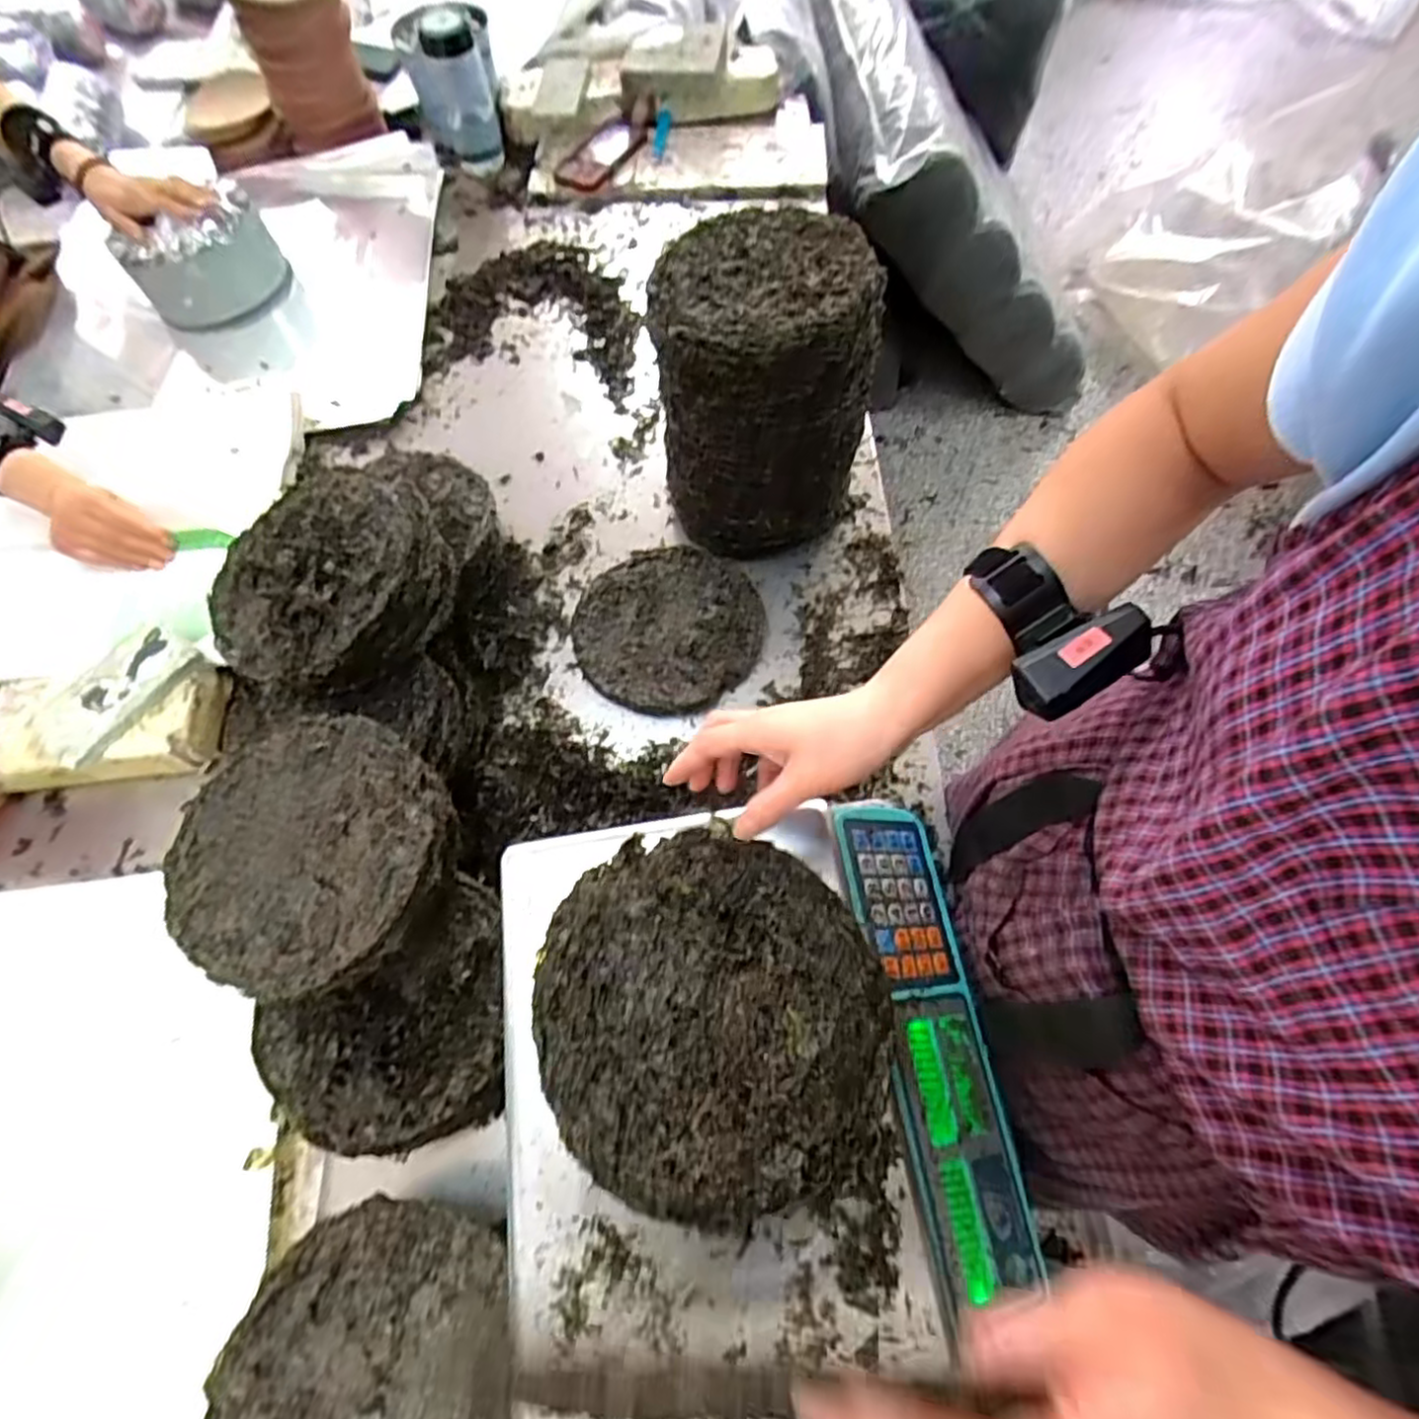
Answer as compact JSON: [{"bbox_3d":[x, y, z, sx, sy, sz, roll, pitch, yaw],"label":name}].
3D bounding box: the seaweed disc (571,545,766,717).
[{"bbox_3d":[-0.044,-0.088,0.768,0.194,0.016,0.192,0,65,1],"label":"seaweed disc"}]

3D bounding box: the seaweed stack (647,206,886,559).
[{"bbox_3d":[0.053,-0.311,0.730,0.198,0.266,0.197,6,65,4],"label":"seaweed stack"}]

